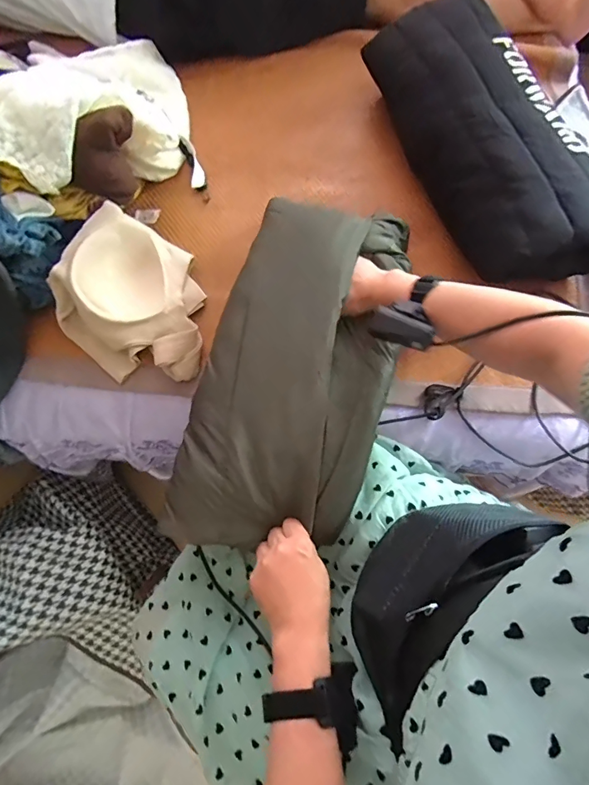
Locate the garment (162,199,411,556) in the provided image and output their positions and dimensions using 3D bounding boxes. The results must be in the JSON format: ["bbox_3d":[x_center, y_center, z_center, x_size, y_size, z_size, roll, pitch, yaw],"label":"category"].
[{"bbox_3d":[0.008,-0.037,0.525,0.222,0.066,0.462,15,76,4],"label":"garment"}]

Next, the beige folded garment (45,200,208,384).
[{"bbox_3d":[-0.219,-0.133,0.601,0.214,0.076,0.211,24,77,6],"label":"beige folded garment"}]

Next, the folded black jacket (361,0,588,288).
[{"bbox_3d":[0.290,-0.370,0.640,0.202,0.106,0.473,-22,76,-5],"label":"folded black jacket"}]

